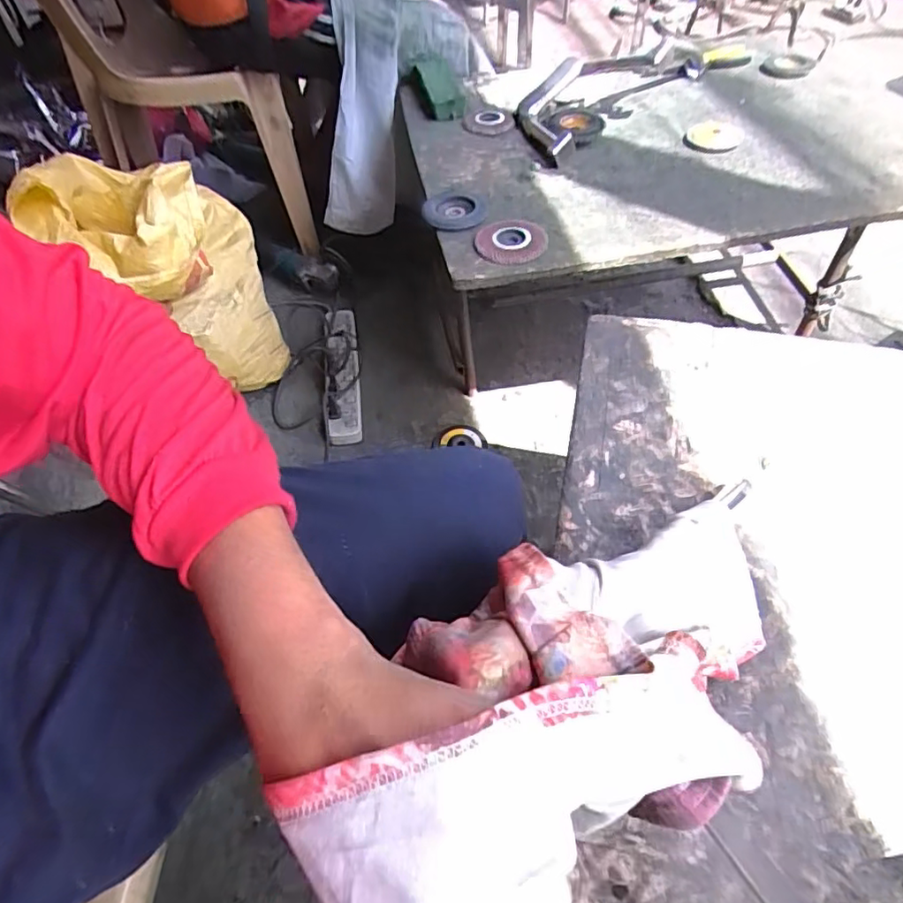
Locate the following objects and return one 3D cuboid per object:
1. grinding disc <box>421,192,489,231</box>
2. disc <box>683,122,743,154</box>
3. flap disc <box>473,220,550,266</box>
[{"bbox_3d":[0.008,-0.345,0.826,0.087,0.016,0.085,-1,54,1],"label":"grinding disc"},{"bbox_3d":[0.411,-0.494,0.909,0.082,0.024,0.094,18,54,16],"label":"disc"},{"bbox_3d":[0.082,-0.280,0.772,0.094,0.014,0.088,-1,54,1],"label":"flap disc"}]

